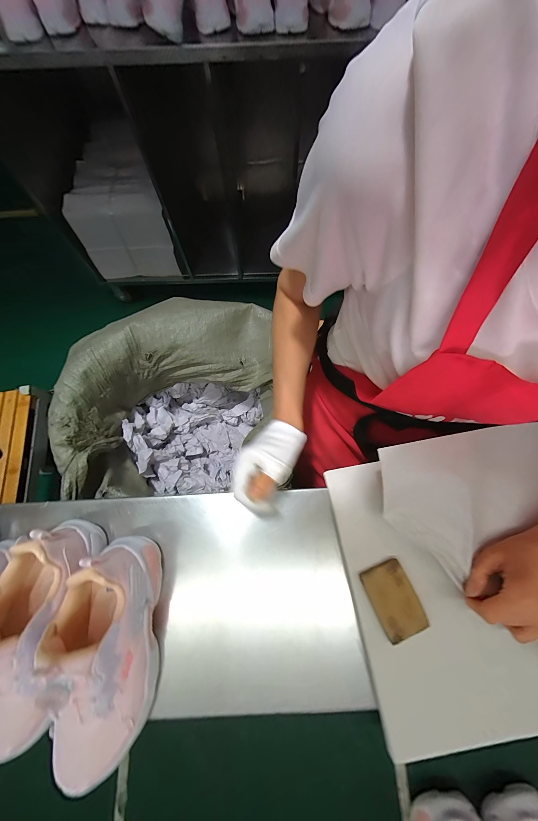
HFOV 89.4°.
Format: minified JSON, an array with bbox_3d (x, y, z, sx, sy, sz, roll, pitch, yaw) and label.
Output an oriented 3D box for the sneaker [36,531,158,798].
[{"bbox_3d":[-0.168,0.244,0.269,0.074,0.101,0.200,-5,72,0],"label":"sneaker"}]

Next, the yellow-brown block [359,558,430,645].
[{"bbox_3d":[0.142,0.216,0.310,0.050,0.012,0.072,-22,73,-5],"label":"yellow-brown block"}]

